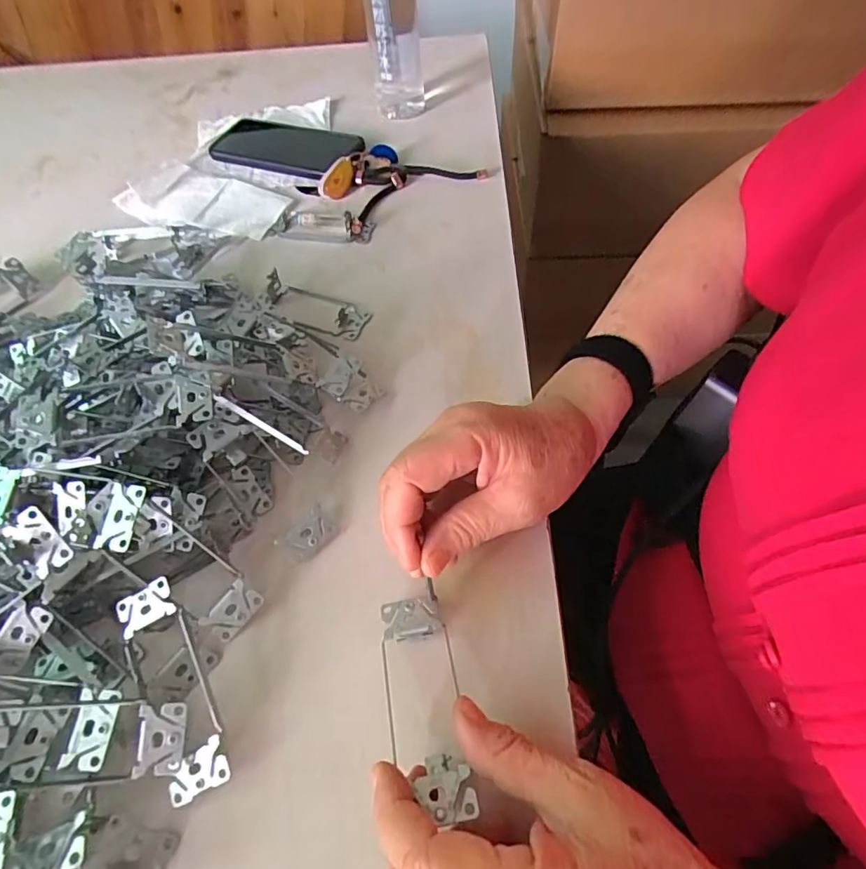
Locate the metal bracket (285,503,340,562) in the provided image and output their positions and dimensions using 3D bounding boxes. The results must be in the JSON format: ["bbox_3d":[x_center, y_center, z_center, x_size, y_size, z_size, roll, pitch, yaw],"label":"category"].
[{"bbox_3d":[-0.077,0.063,0.324,0.021,0.009,0.033,37,66,25],"label":"metal bracket"}]

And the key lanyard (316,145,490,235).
[{"bbox_3d":[-0.033,-0.263,0.527,0.149,0.023,0.093,-26,59,-13],"label":"key lanyard"}]

